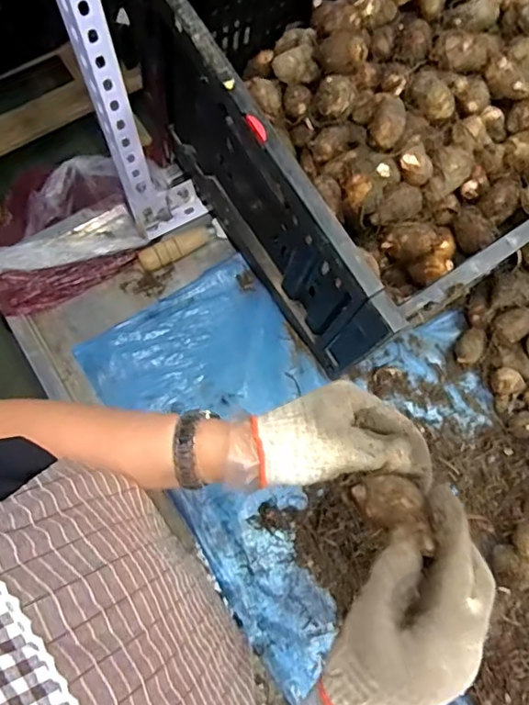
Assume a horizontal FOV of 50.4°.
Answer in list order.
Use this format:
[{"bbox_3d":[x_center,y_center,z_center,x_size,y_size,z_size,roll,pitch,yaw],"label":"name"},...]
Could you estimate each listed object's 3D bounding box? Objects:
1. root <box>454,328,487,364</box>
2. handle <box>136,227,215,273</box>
[{"bbox_3d":[0.237,-0.008,0.646,0.030,0.022,0.044,33,74,12],"label":"root"},{"bbox_3d":[-0.106,-0.131,0.681,0.098,0.024,0.027,-28,72,-9],"label":"handle"}]

